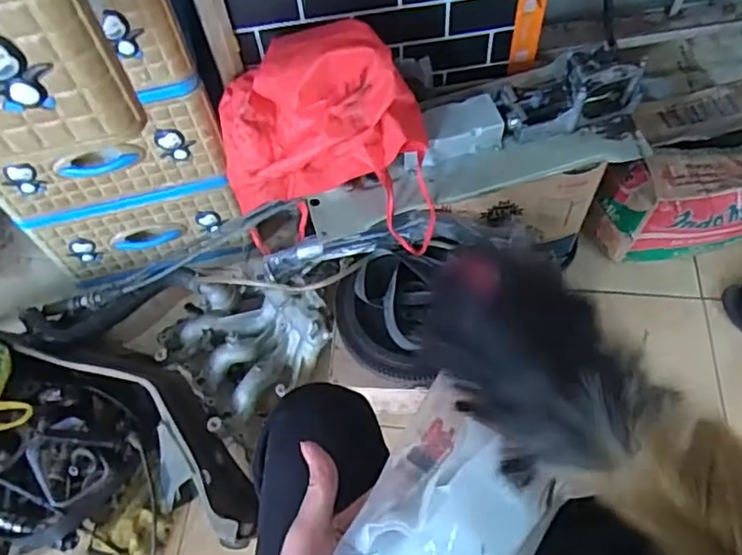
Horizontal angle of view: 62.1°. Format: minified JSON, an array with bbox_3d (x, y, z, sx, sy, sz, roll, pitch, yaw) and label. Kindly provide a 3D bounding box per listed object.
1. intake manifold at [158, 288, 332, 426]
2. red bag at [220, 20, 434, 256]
[{"bbox_3d":[-0.231,0.105,1.096,0.256,0.132,0.250,-2,61,3],"label":"intake manifold"},{"bbox_3d":[-0.059,-0.206,0.969,0.360,0.311,0.211,15,62,12],"label":"red bag"}]

